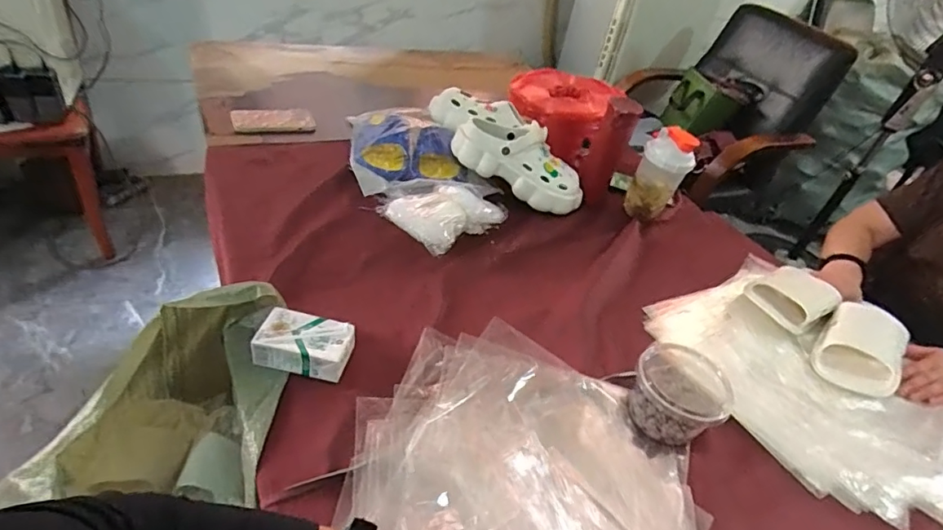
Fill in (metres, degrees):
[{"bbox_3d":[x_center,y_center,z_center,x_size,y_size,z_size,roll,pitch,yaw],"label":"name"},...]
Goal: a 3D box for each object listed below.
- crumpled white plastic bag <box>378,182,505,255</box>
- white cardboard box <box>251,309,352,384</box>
[{"bbox_3d":[-0.044,-0.090,0.925,0.232,0.063,0.179,-3,41,-18],"label":"crumpled white plastic bag"},{"bbox_3d":[-0.210,0.102,0.660,0.112,0.042,0.070,14,40,1],"label":"white cardboard box"}]

